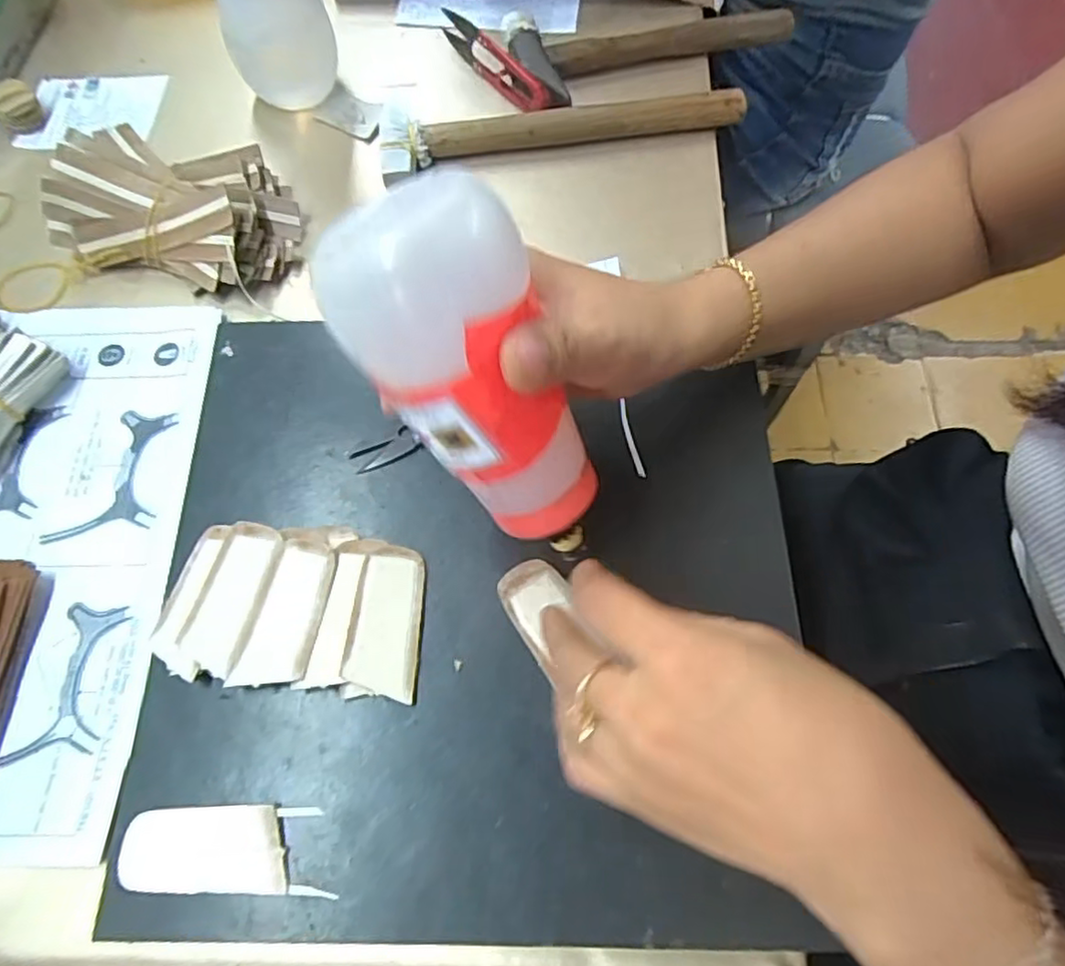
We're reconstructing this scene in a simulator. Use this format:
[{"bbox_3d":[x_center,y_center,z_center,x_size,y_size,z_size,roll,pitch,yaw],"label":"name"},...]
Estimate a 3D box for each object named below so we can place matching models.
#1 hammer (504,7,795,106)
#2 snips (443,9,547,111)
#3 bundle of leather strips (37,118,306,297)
[{"bbox_3d":[0.088,-0.340,0.487,0.207,0.028,0.084,-24,69,-9],"label":"hammer"},{"bbox_3d":[-0.029,-0.308,0.472,0.014,0.025,0.111,-38,72,-14],"label":"snips"},{"bbox_3d":[-0.220,-0.175,0.407,0.147,0.050,0.085,11,67,5],"label":"bundle of leather strips"}]

